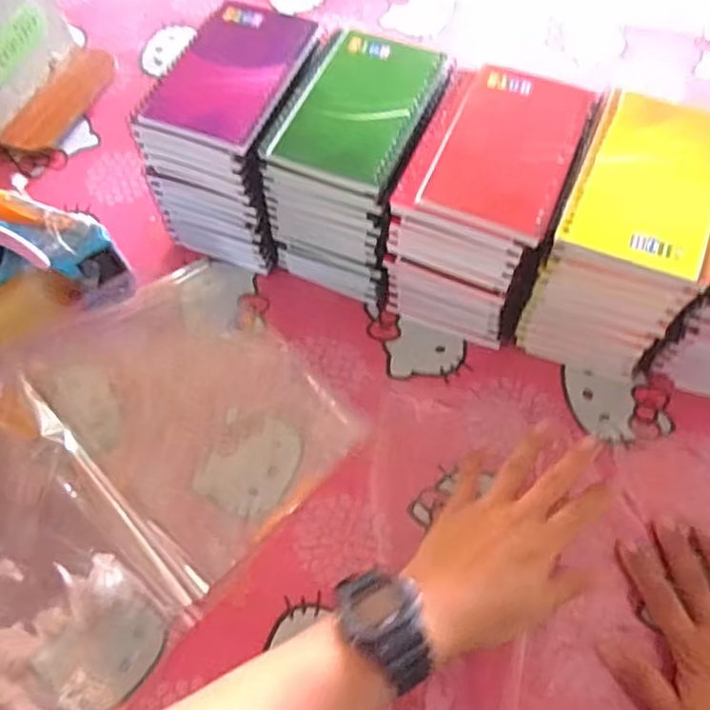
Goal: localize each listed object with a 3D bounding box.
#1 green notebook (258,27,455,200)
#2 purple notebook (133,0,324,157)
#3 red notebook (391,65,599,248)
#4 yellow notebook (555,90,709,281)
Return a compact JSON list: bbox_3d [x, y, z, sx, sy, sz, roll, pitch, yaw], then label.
[{"bbox_3d":[0.003,-0.173,0.464,0.092,0.012,0.130,22,66,13],"label":"green notebook"},{"bbox_3d":[-0.090,-0.206,0.482,0.092,0.015,0.138,21,66,13],"label":"purple notebook"},{"bbox_3d":[0.096,-0.139,0.444,0.097,0.011,0.132,21,66,13],"label":"red notebook"},{"bbox_3d":[0.184,-0.110,0.414,0.081,0.007,0.126,21,66,13],"label":"yellow notebook"}]

